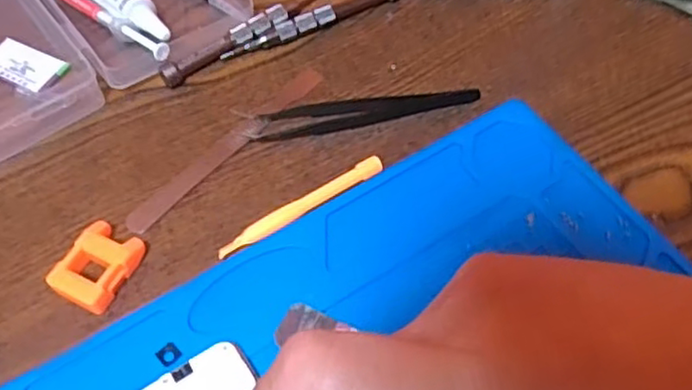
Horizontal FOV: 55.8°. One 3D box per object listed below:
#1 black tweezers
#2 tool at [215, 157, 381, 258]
[{"bbox_3d":[0.011,-0.043,0.322,0.107,0.004,0.018,-13,59,-7],"label":"black tweezers"},{"bbox_3d":[-0.019,0.005,0.291,0.082,0.007,0.008,-30,63,-17],"label":"tool"}]

